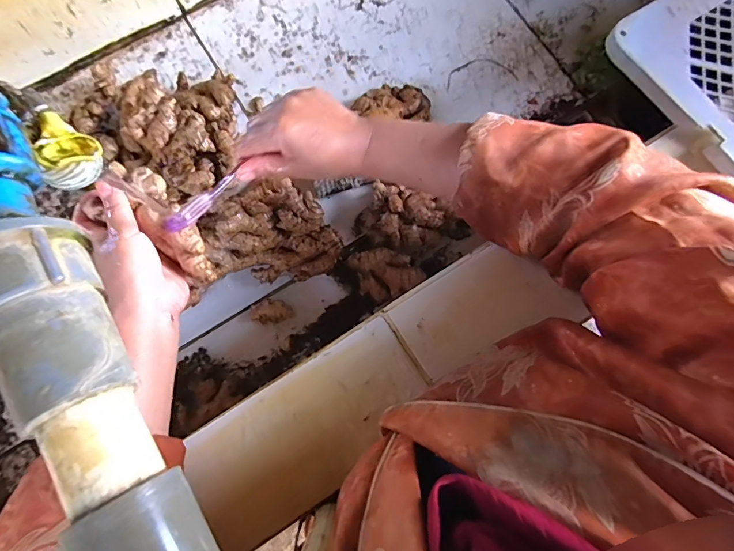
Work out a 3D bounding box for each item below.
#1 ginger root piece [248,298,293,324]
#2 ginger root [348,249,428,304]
[{"bbox_3d":[-0.112,0.042,0.485,0.046,0.014,0.027,-4,79,-3],"label":"ginger root piece"},{"bbox_3d":[0.022,-0.005,0.492,0.068,0.030,0.068,-29,81,-7],"label":"ginger root"}]

